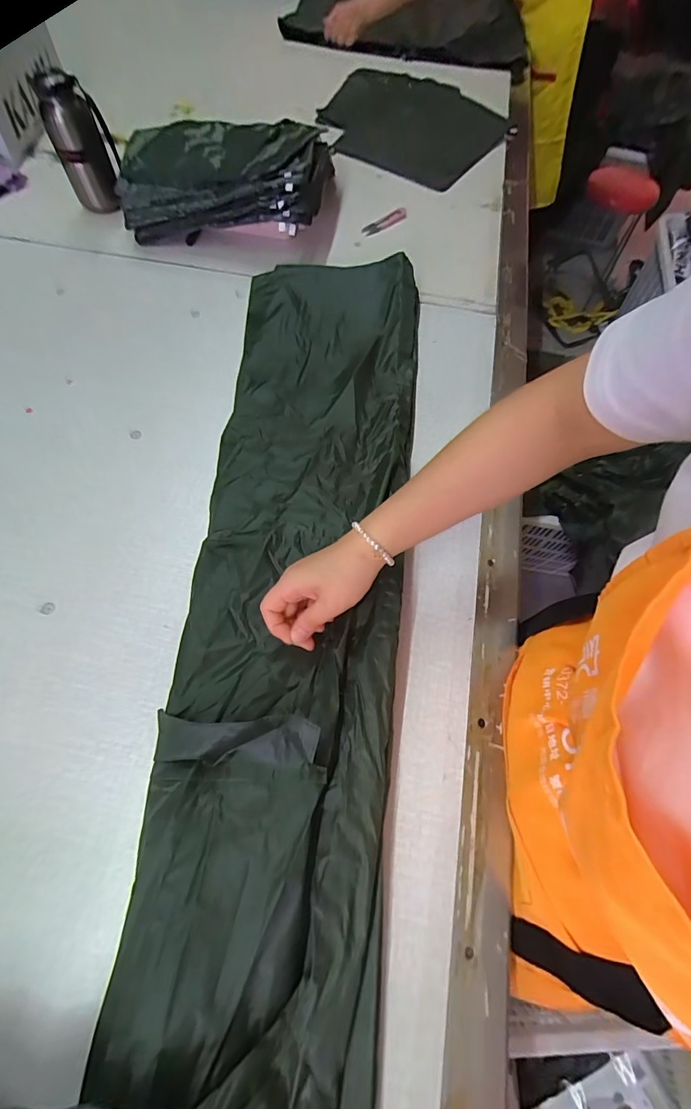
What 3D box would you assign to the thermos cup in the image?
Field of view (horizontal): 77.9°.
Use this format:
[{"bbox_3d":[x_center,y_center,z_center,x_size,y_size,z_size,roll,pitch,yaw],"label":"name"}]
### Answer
[{"bbox_3d":[-0.421,-0.652,0.704,0.092,0.164,0.084,-22,68,-12],"label":"thermos cup"}]

